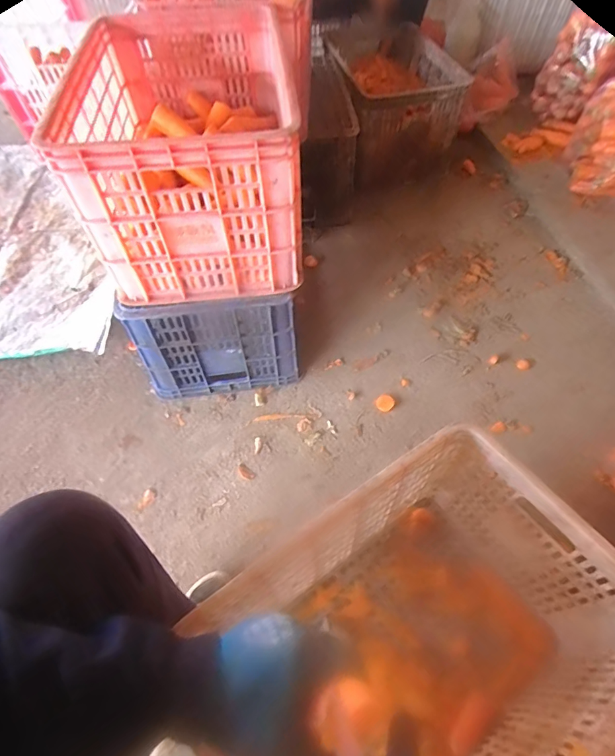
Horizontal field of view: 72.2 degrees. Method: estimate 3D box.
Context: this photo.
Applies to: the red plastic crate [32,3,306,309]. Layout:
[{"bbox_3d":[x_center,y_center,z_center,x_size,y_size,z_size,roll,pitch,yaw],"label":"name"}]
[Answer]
[{"bbox_3d":[-0.229,-0.485,0.829,0.363,0.267,0.634,-6,55,-3],"label":"red plastic crate"}]

